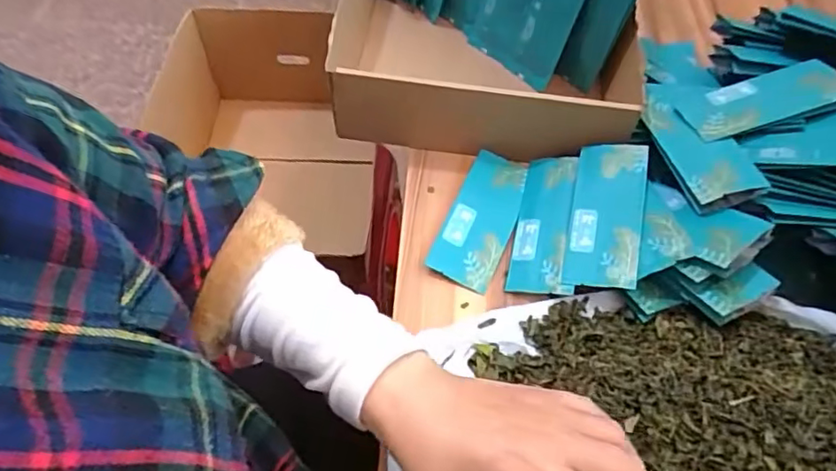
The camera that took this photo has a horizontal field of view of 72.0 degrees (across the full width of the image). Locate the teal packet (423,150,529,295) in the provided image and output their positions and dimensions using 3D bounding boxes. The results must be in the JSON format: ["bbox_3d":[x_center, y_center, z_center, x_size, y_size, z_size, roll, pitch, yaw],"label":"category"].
[{"bbox_3d":[0.056,-0.016,0.499,0.055,0.015,0.131,21,57,11],"label":"teal packet"}]

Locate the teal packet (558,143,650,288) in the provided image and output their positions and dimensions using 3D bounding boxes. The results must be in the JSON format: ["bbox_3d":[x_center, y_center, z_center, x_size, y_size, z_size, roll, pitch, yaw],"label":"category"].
[{"bbox_3d":[0.153,-0.018,0.470,0.056,0.007,0.133,2,60,26],"label":"teal packet"}]

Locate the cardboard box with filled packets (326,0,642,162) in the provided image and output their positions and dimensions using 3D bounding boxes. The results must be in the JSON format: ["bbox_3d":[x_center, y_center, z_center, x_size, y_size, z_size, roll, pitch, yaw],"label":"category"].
[{"bbox_3d":[0.073,-0.233,0.569,0.269,0.137,0.296,9,56,3],"label":"cardboard box with filled packets"}]

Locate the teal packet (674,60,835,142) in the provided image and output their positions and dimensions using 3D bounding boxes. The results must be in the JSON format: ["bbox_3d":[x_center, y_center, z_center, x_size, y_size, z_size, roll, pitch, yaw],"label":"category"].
[{"bbox_3d":[0.293,-0.116,0.490,0.133,0.010,0.053,-18,57,2],"label":"teal packet"}]

